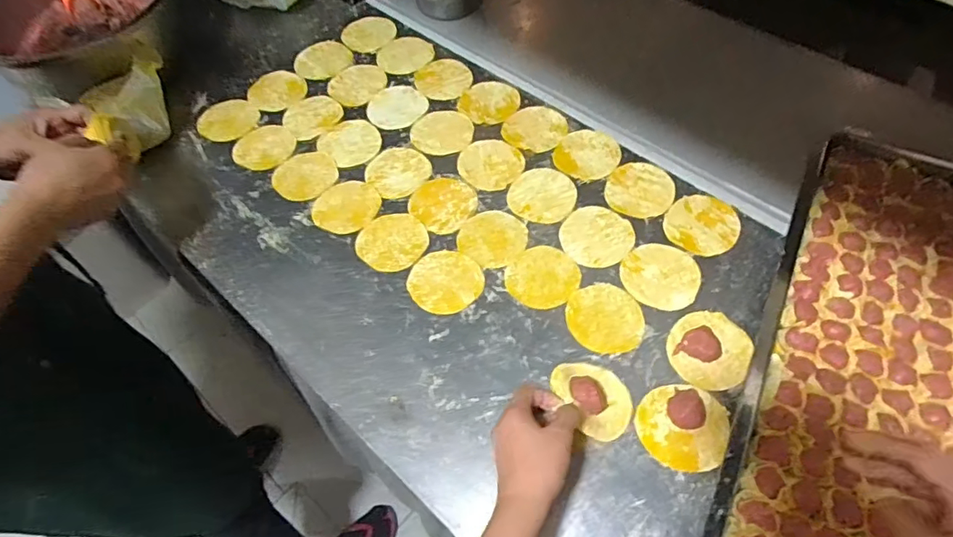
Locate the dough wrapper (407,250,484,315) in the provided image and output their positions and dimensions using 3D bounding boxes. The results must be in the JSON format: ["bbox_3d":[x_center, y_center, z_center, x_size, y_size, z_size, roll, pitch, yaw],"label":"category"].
[{"bbox_3d":[-0.036,0.013,0.620,0.080,0.004,0.080,-2,58,3],"label":"dough wrapper"}]

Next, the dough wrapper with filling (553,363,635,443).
[{"bbox_3d":[0.113,0.119,0.524,0.066,0.030,0.082,-35,63,-19],"label":"dough wrapper with filling"}]

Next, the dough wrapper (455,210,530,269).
[{"bbox_3d":[0.019,-0.038,0.650,0.078,0.004,0.075,-2,58,3],"label":"dough wrapper"}]

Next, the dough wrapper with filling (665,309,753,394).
[{"bbox_3d":[0.237,0.083,0.557,0.079,0.008,0.082,-2,58,3],"label":"dough wrapper with filling"}]

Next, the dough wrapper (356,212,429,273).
[{"bbox_3d":[-0.100,-0.033,0.651,0.079,0.004,0.081,-2,58,3],"label":"dough wrapper"}]

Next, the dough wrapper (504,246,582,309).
[{"bbox_3d":[0.074,0.008,0.615,0.077,0.004,0.078,-2,58,3],"label":"dough wrapper"}]

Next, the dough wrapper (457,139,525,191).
[{"bbox_3d":[0.018,-0.138,0.712,0.085,0.004,0.080,-2,58,3],"label":"dough wrapper"}]

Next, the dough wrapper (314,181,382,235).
[{"bbox_3d":[-0.162,-0.079,0.679,0.074,0.004,0.083,30,64,20],"label":"dough wrapper"}]

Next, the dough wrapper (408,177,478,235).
[{"bbox_3d":[-0.042,-0.083,0.680,0.077,0.004,0.080,-2,58,3],"label":"dough wrapper"}]

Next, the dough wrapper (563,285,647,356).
[{"bbox_3d":[0.138,0.053,0.585,0.076,0.007,0.079,-2,58,3],"label":"dough wrapper"}]

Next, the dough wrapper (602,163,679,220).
[{"bbox_3d":[0.202,-0.098,0.674,0.082,0.005,0.083,26,63,19],"label":"dough wrapper"}]

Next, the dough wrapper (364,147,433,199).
[{"bbox_3d":[-0.102,-0.128,0.708,0.077,0.004,0.080,-2,58,3],"label":"dough wrapper"}]

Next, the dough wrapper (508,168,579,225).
[{"bbox_3d":[0.081,-0.091,0.679,0.083,0.004,0.081,-2,59,3],"label":"dough wrapper"}]

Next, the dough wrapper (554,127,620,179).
[{"bbox_3d":[0.144,-0.149,0.711,0.080,0.004,0.087,-2,58,3],"label":"dough wrapper"}]

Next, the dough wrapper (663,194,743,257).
[{"bbox_3d":[0.266,-0.054,0.643,0.079,0.005,0.086,-2,58,3],"label":"dough wrapper"}]

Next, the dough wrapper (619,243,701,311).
[{"bbox_3d":[0.205,0.008,0.606,0.082,0.006,0.082,-2,58,3],"label":"dough wrapper"}]

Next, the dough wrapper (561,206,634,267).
[{"bbox_3d":[0.141,-0.038,0.641,0.082,0.004,0.080,-2,58,3],"label":"dough wrapper"}]

